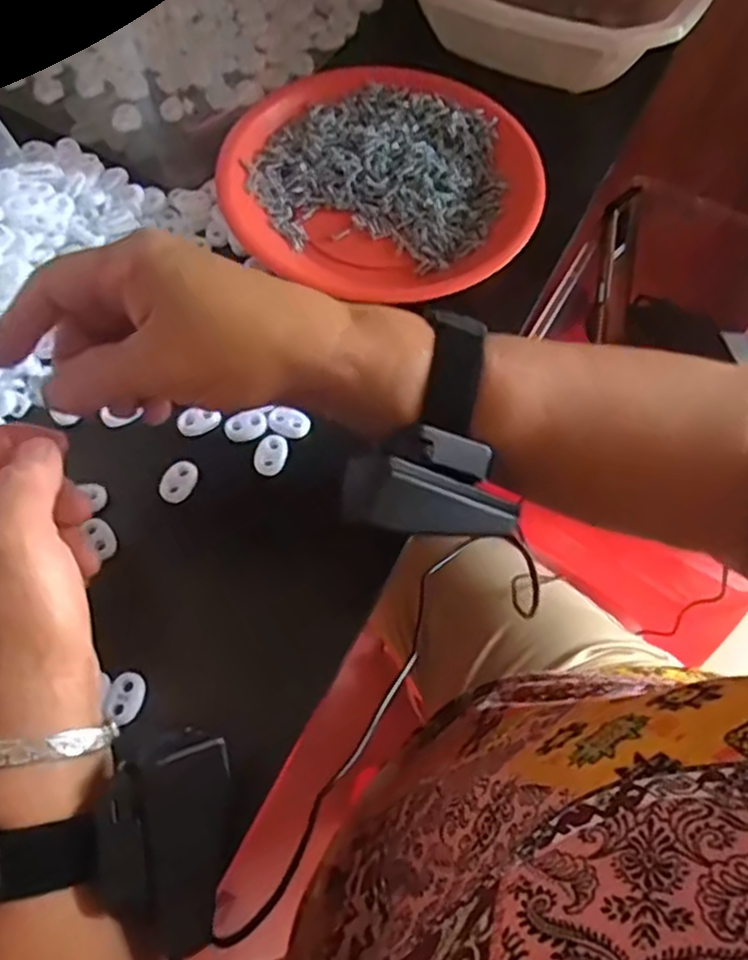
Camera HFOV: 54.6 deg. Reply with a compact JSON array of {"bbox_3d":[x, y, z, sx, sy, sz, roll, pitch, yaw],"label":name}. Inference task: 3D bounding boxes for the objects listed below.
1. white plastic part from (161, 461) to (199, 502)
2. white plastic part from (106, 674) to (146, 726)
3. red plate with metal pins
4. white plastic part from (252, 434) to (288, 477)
[{"bbox_3d":[-0.100,0.001,0.371,0.016,0.005,0.023,39,68,16],"label":"white plastic part"},{"bbox_3d":[-0.111,0.096,0.323,0.014,0.006,0.021,17,64,6],"label":"white plastic part"},{"bbox_3d":[0.005,-0.190,0.451,0.189,0.022,0.173,1,63,-2],"label":"red plate with metal pins"},{"bbox_3d":[-0.054,-0.013,0.381,0.017,0.006,0.022,2,63,-2],"label":"white plastic part"}]

